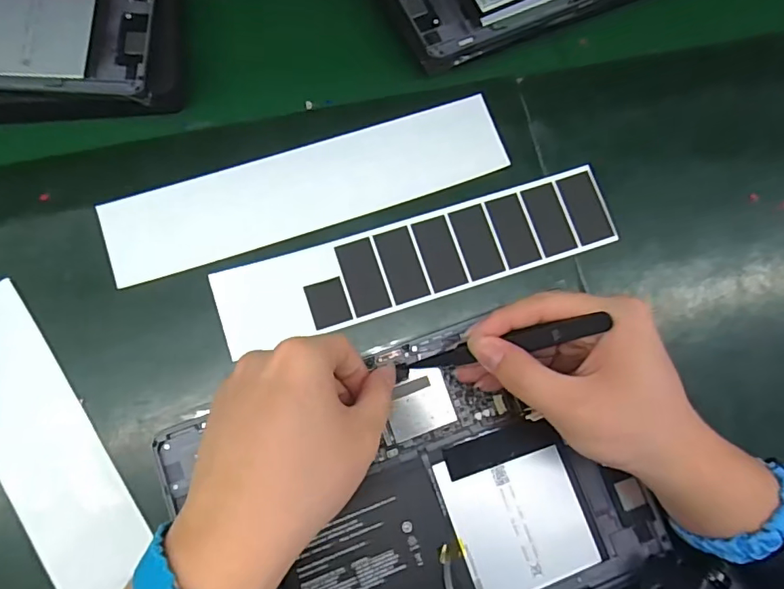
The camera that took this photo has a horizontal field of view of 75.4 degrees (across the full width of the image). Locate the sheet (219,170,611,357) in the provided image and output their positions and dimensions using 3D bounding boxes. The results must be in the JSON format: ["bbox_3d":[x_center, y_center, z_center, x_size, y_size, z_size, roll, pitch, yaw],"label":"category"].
[{"bbox_3d":[0.019,-0.024,0.338,0.266,0.004,0.055,-17,79,-7],"label":"sheet"}]

